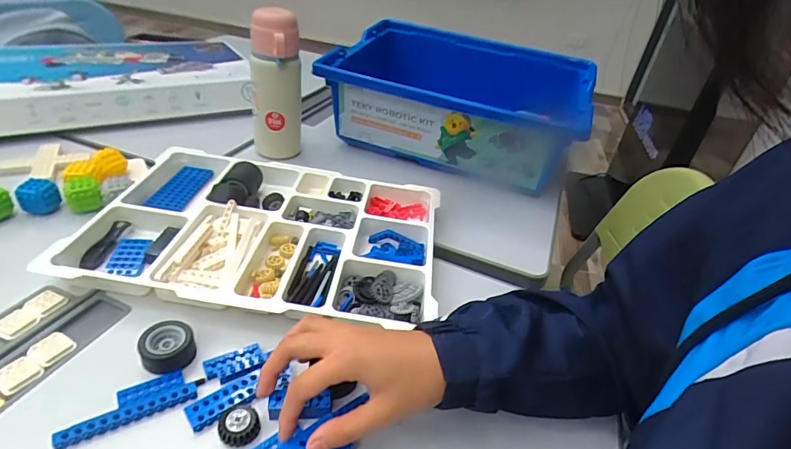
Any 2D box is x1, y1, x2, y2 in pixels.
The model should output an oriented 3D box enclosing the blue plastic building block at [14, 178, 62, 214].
[{"bbox_3d":[-0.414,-0.034,0.517,0.032,0.030,0.034,19,36,15],"label":"blue plastic building block"}]

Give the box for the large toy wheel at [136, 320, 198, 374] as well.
[{"bbox_3d":[-0.195,0.103,0.382,0.040,0.021,0.040,6,35,-4],"label":"large toy wheel"}]

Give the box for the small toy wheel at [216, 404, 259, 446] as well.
[{"bbox_3d":[-0.121,0.153,0.339,0.028,0.013,0.028,6,35,-4],"label":"small toy wheel"}]

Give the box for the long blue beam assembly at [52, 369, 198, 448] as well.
[{"bbox_3d":[-0.207,0.138,0.346,0.093,0.009,0.034,-14,40,-28],"label":"long blue beam assembly"}]

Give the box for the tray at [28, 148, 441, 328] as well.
[{"bbox_3d":[-0.151,-0.002,0.512,0.389,0.035,0.259,9,35,0],"label":"tray"}]

